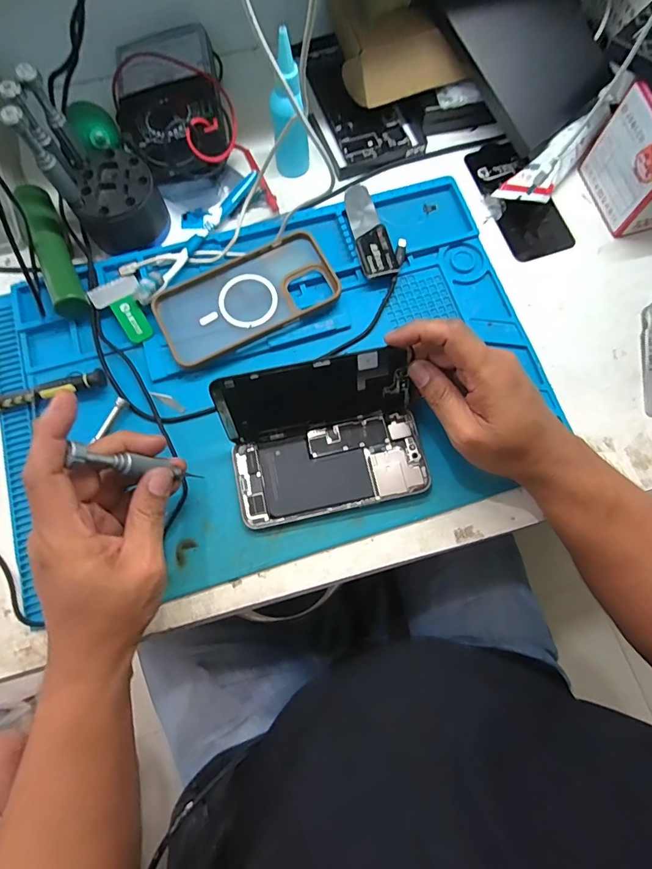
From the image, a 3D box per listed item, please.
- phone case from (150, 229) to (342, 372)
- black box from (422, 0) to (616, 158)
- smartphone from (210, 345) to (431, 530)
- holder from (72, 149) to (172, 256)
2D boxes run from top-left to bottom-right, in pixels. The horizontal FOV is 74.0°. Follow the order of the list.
[{"bbox_3d":[-0.074,-0.128,0.403,0.163,0.013,0.084,-25,75,-7],"label":"phone case"},{"bbox_3d":[0.182,-0.390,0.412,0.118,0.017,0.198,-39,101,3],"label":"black box"},{"bbox_3d":[0.001,0.005,0.342,0.157,0.074,0.105,-11,73,-5],"label":"smartphone"},{"bbox_3d":[-0.198,-0.222,0.419,0.077,0.055,0.076,-26,77,-7],"label":"holder"}]

